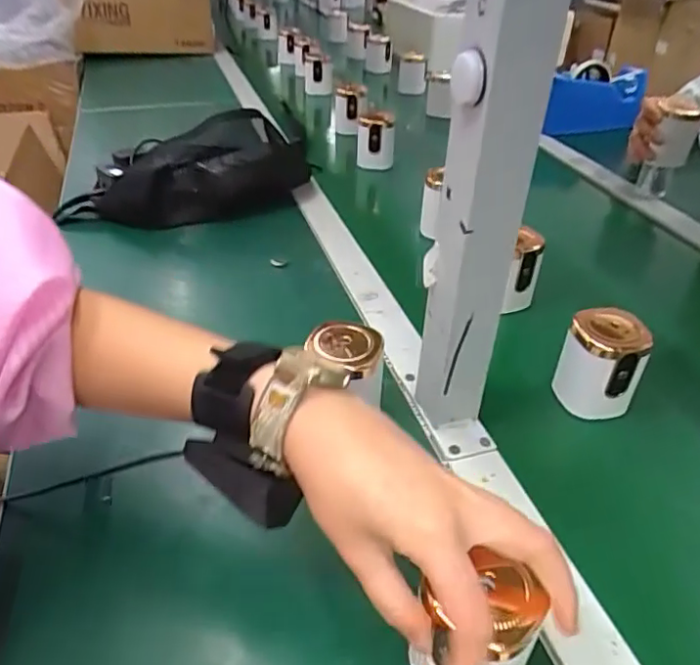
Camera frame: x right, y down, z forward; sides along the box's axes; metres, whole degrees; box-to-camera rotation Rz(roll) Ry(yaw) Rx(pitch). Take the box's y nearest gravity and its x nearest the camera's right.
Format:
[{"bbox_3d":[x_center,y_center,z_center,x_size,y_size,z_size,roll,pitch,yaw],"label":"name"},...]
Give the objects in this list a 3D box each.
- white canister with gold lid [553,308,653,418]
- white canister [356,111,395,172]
[{"bbox_3d":[0.203,0.025,0.472,0.050,0.074,0.051,0,38,-4],"label":"white canister with gold lid"},{"bbox_3d":[0.040,-0.295,0.913,0.056,0.080,0.043,5,38,3],"label":"white canister"}]

